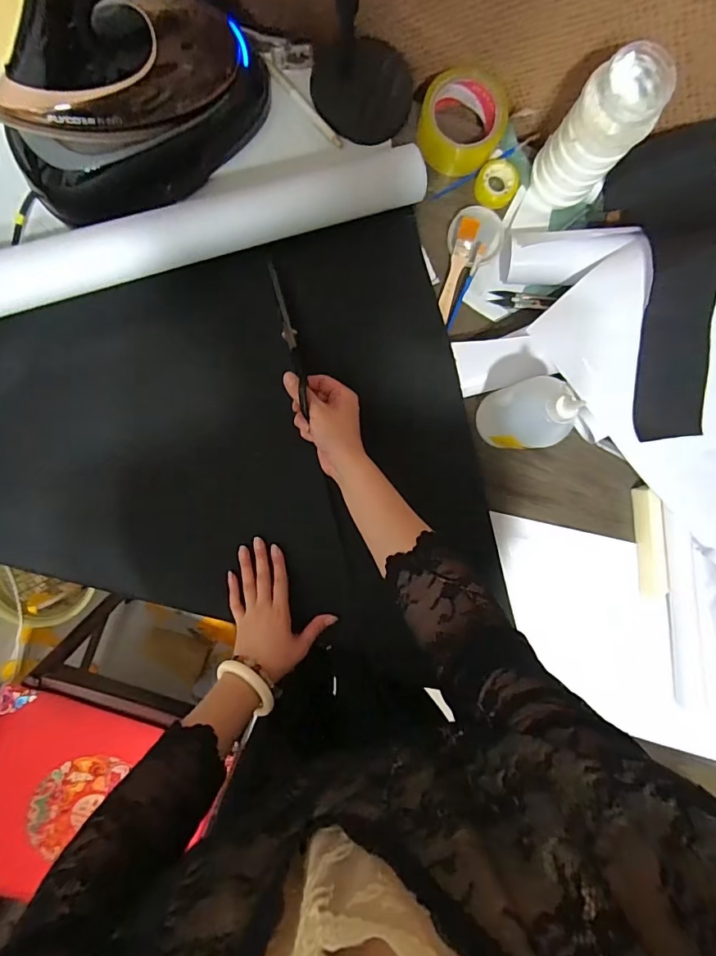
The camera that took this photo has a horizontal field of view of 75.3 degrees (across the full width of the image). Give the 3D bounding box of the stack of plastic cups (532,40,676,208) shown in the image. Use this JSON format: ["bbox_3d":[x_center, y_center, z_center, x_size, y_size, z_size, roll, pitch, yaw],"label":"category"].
[{"bbox_3d":[0.268,-0.384,0.519,0.076,0.162,0.085,42,90,-5],"label":"stack of plastic cups"}]

